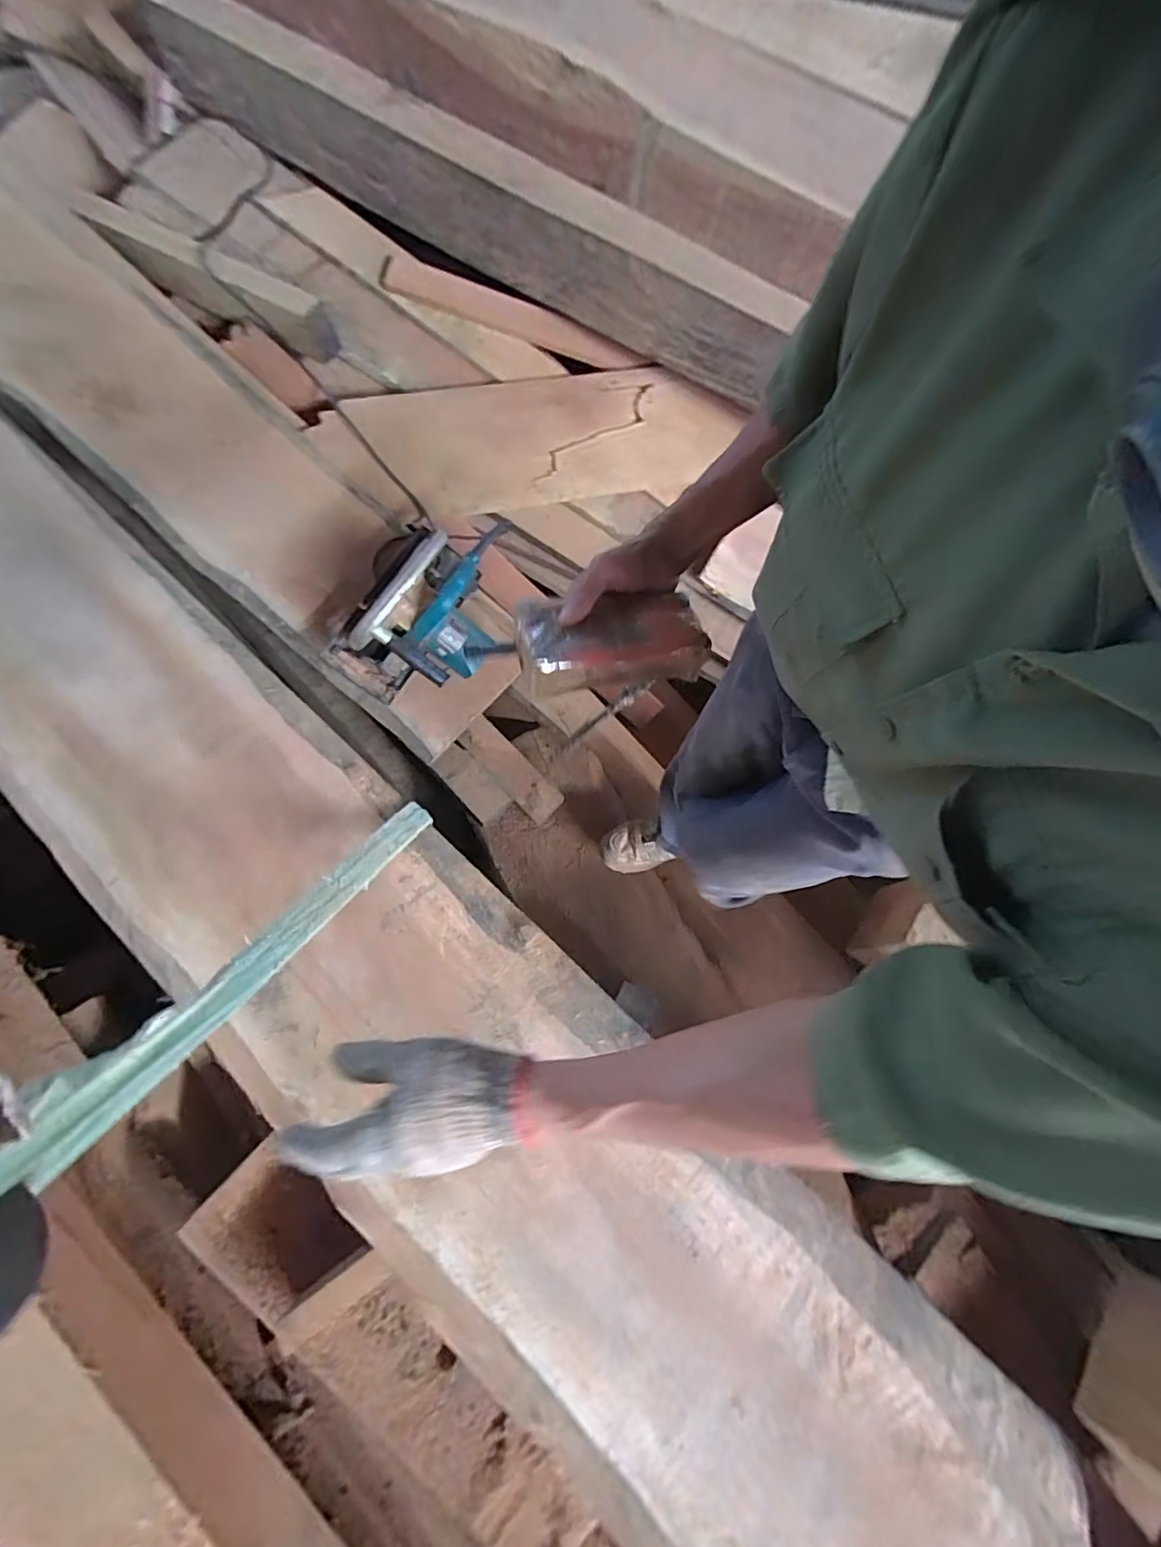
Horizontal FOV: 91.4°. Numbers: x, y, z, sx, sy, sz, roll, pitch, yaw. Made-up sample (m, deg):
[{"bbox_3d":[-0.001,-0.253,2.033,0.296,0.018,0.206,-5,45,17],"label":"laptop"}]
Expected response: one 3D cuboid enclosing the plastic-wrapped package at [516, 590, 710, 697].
[{"bbox_3d":[0.025,-0.122,0.501,0.165,0.036,0.083,-8,77,-12],"label":"plastic-wrapped package"}]

